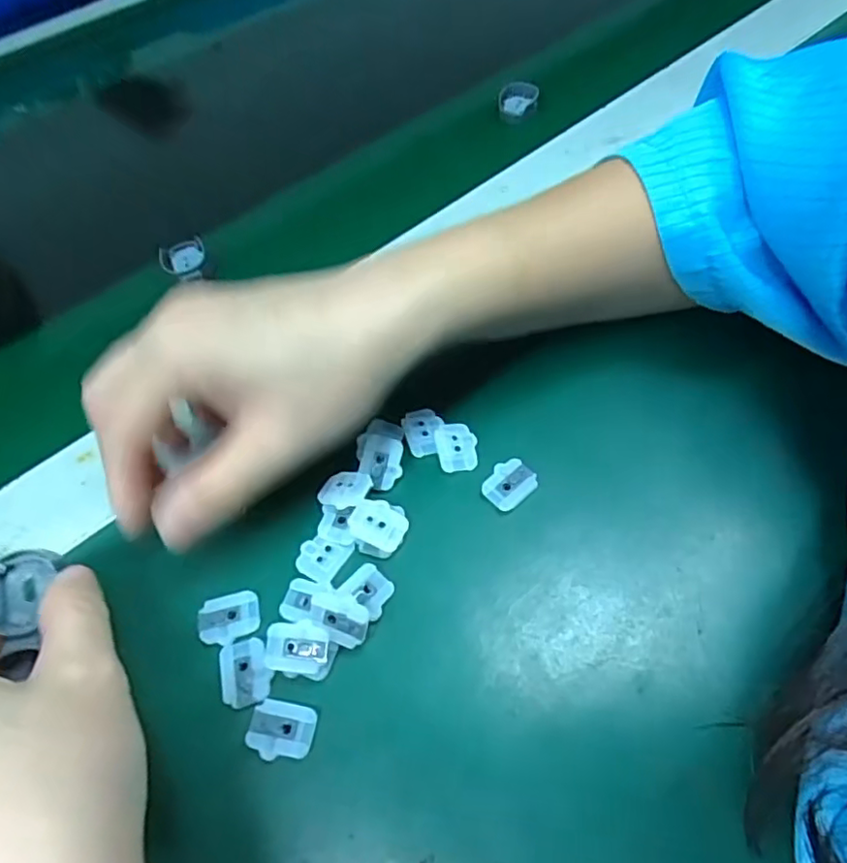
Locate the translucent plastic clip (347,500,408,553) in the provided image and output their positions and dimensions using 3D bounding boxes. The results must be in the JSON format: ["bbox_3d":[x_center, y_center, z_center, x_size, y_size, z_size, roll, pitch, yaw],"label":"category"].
[{"bbox_3d":[-0.018,0.036,0.236,0.021,0.006,0.017,15,60,15],"label":"translucent plastic clip"}]

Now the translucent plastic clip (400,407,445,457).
[{"bbox_3d":[0.001,0.000,0.263,0.017,0.004,0.021,-17,57,-6],"label":"translucent plastic clip"}]

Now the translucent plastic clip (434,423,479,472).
[{"bbox_3d":[0.014,0.006,0.257,0.017,0.004,0.021,-9,57,-1],"label":"translucent plastic clip"}]

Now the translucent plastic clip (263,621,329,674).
[{"bbox_3d":[-0.044,0.076,0.211,0.021,0.009,0.016,-1,57,5],"label":"translucent plastic clip"}]

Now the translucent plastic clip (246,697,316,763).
[{"bbox_3d":[-0.048,0.099,0.200,0.021,0.004,0.017,7,58,9],"label":"translucent plastic clip"}]

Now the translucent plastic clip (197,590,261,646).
[{"bbox_3d":[-0.072,0.068,0.222,0.022,0.004,0.017,-19,57,-7],"label":"translucent plastic clip"}]

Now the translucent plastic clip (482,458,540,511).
[{"bbox_3d":[0.035,0.021,0.246,0.021,0.004,0.017,-40,62,-19],"label":"translucent plastic clip"}]

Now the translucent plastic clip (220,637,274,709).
[{"bbox_3d":[-0.063,0.084,0.212,0.017,0.004,0.022,-17,57,-6],"label":"translucent plastic clip"}]

